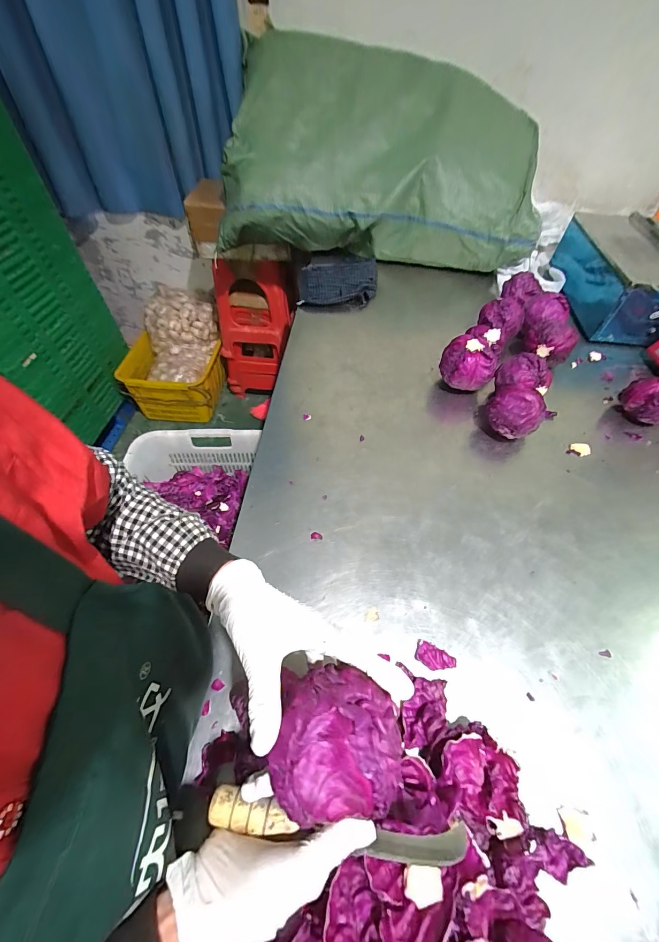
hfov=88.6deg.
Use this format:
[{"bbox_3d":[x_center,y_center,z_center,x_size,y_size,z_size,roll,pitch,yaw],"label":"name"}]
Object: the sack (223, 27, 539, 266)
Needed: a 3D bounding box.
[{"bbox_3d":[0.146,-0.969,1.089,1.035,0.504,0.342,8,53,3],"label":"sack"}]

